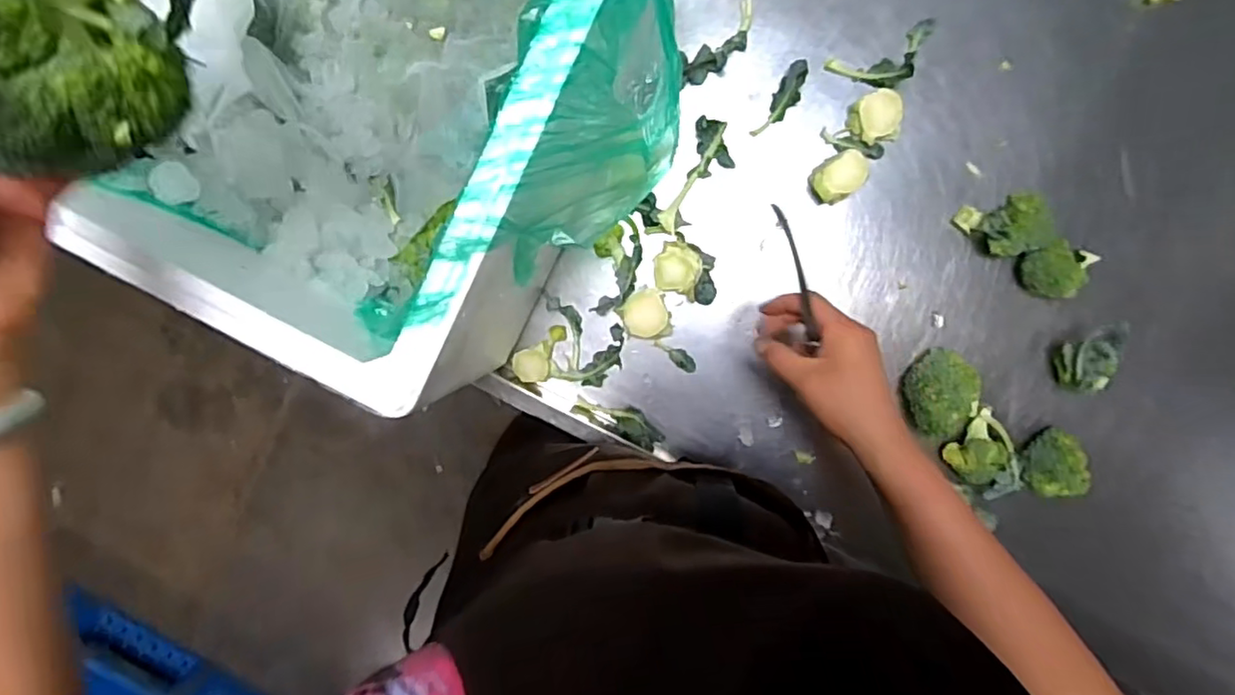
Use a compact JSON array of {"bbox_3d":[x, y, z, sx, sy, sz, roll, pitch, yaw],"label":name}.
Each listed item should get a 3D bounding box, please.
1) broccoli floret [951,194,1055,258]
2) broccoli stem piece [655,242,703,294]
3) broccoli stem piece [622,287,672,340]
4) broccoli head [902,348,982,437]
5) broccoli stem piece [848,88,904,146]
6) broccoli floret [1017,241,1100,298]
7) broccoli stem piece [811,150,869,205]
[{"bbox_3d":[0.383,-0.118,0.615,0.077,0.054,0.059,-10,96,7],"label":"broccoli floret"},{"bbox_3d":[0.063,-0.084,0.654,0.047,0.038,0.048,6,98,5],"label":"broccoli stem piece"},{"bbox_3d":[0.030,-0.034,0.663,0.046,0.035,0.052,-23,94,8],"label":"broccoli stem piece"},{"bbox_3d":[0.328,0.044,0.633,0.071,0.066,0.081,-11,96,7],"label":"broccoli head"},{"bbox_3d":[0.259,-0.229,0.622,0.047,0.027,0.047,1,97,5],"label":"broccoli stem piece"},{"bbox_3d":[0.434,-0.078,0.618,0.067,0.054,0.054,-15,95,7],"label":"broccoli floret"},{"bbox_3d":[0.224,-0.172,0.626,0.061,0.034,0.044,-36,93,8],"label":"broccoli stem piece"}]

